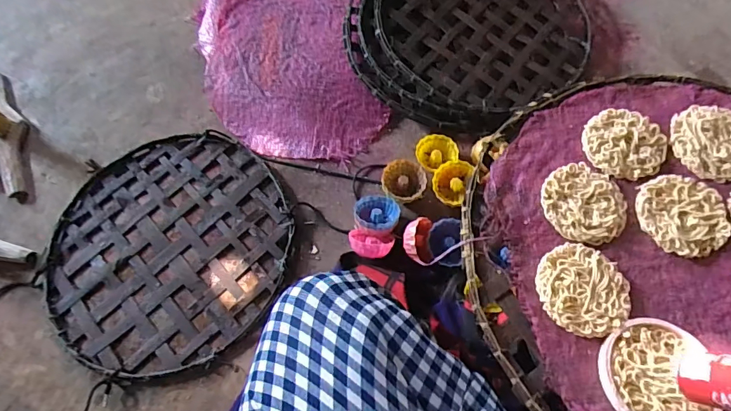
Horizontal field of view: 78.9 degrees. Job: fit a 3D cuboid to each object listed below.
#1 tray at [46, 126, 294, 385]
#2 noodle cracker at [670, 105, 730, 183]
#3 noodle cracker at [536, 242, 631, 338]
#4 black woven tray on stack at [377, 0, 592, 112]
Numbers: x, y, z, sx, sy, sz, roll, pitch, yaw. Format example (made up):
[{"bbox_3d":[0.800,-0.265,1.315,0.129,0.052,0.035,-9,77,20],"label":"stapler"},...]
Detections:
[{"bbox_3d":[-0.275,0.051,0.643,0.329,0.029,0.352,-1,63,2],"label":"tray"},{"bbox_3d":[0.340,-0.062,0.433,0.073,0.016,0.076,-1,63,2],"label":"noodle cracker"},{"bbox_3d":[0.186,0.070,0.378,0.072,0.009,0.076,-1,63,2],"label":"noodle cracker"},{"bbox_3d":[0.197,-0.315,0.744,0.345,0.056,0.334,-27,66,-11],"label":"black woven tray on stack"}]

